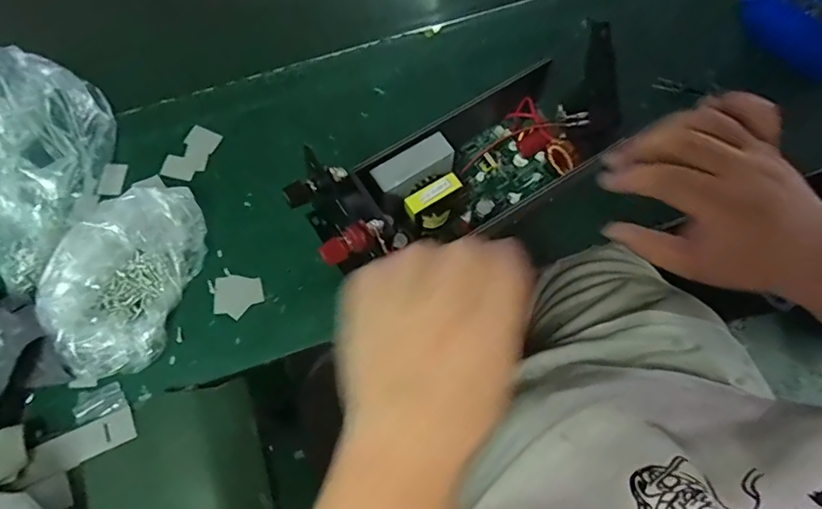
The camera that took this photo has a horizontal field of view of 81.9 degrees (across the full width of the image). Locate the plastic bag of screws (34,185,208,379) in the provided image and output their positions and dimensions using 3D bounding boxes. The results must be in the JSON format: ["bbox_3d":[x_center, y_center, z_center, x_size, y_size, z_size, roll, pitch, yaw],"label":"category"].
[{"bbox_3d":[-0.241,0.015,0.398,0.097,0.038,0.160,16,71,6],"label":"plastic bag of screws"}]

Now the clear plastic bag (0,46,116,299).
[{"bbox_3d":[-0.351,-0.096,0.422,0.159,0.065,0.195,-43,75,-13],"label":"clear plastic bag"}]

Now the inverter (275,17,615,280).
[{"bbox_3d":[0.060,-0.088,0.414,0.313,0.077,0.110,-31,72,-10],"label":"inverter"}]

